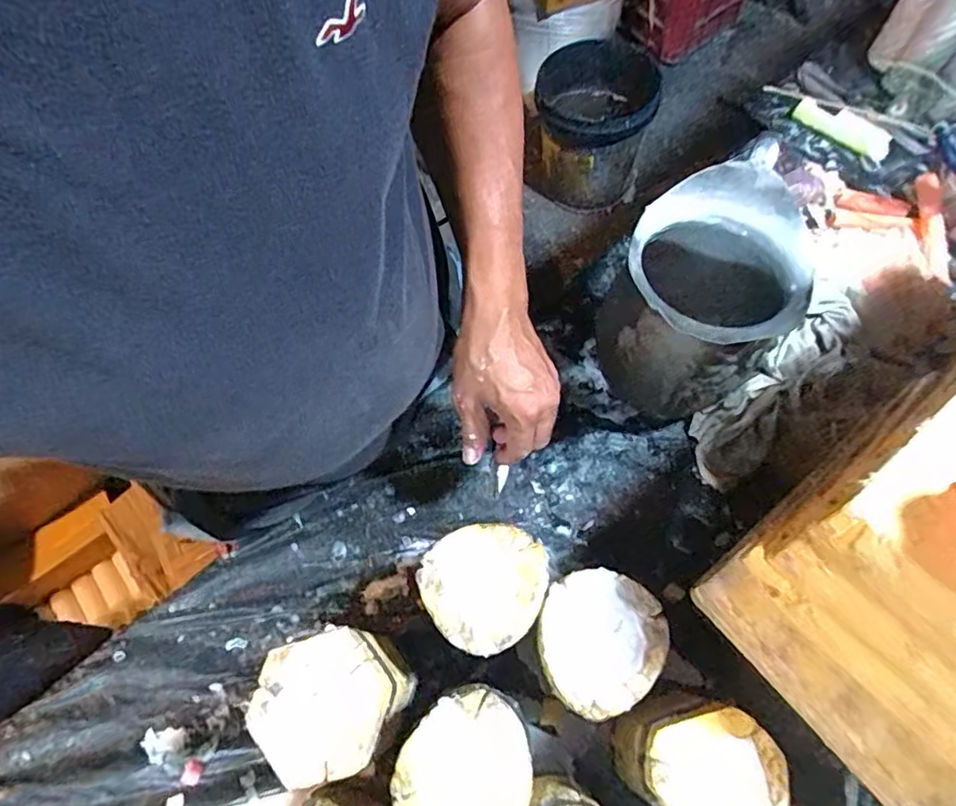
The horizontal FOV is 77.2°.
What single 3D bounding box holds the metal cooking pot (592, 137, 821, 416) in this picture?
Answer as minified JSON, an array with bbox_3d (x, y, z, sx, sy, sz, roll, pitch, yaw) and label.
[{"bbox_3d":[0.210,-0.095,0.564,0.177,0.186,0.154,-36,70,-12],"label":"metal cooking pot"}]

